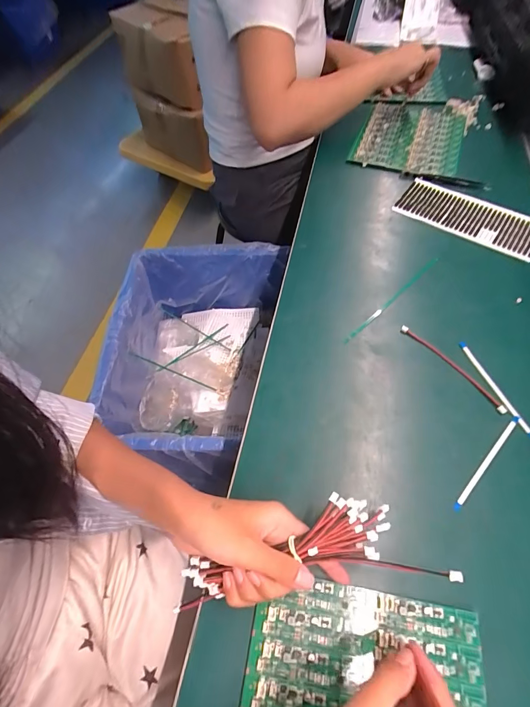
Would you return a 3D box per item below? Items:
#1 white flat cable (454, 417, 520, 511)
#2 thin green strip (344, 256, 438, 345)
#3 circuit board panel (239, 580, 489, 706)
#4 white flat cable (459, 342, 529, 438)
[{"bbox_3d":[0.210,0.101,0.324,0.005,0.004,0.117,40,68,23],"label":"white flat cable"},{"bbox_3d":[0.158,-0.068,0.426,0.180,0.007,0.007,-39,65,-19],"label":"thin green strip"},{"bbox_3d":[0.063,0.273,0.225,0.168,0.005,0.195,7,59,7],"label":"circuit board panel"},{"bbox_3d":[0.243,0.035,0.362,0.011,0.004,0.115,-17,59,-7],"label":"white flat cable"}]

